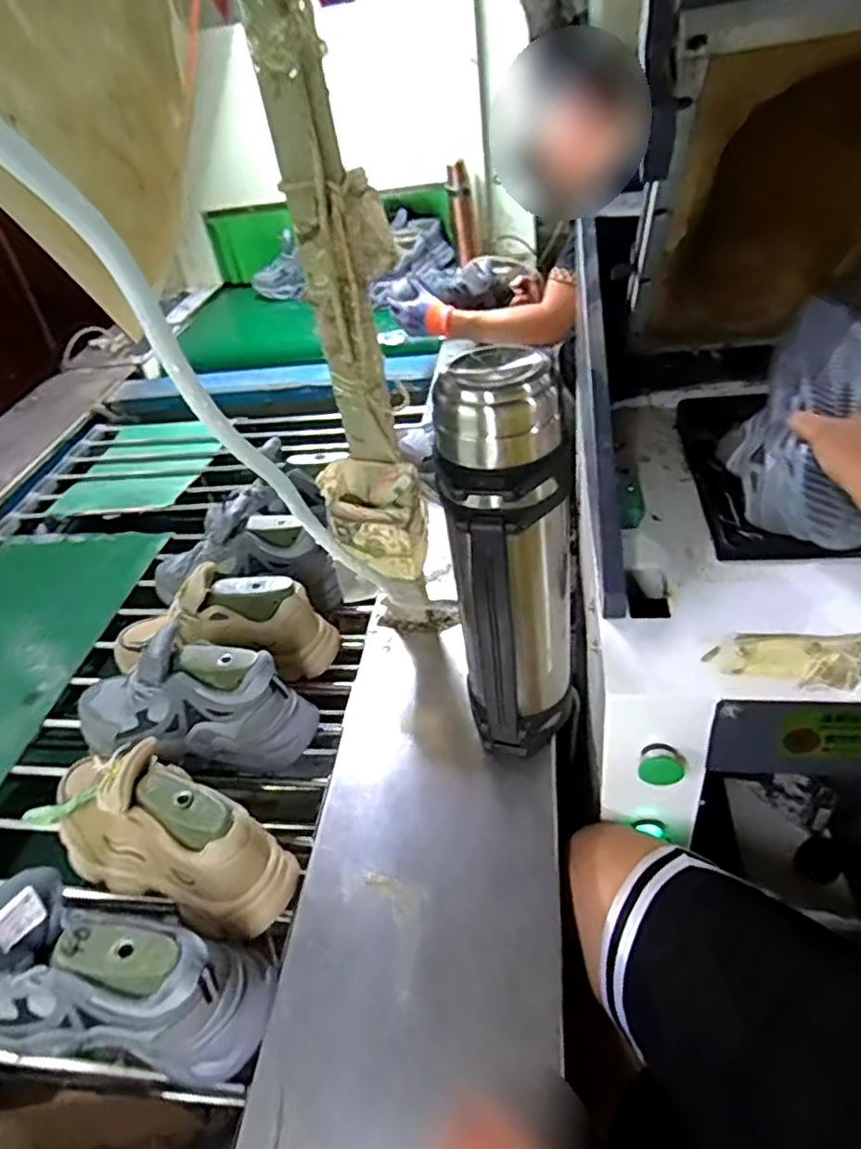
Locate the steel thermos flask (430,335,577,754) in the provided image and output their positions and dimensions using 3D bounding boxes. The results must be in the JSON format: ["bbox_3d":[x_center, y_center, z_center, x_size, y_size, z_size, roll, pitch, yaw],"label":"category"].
[{"bbox_3d":[0.076,0.002,0.610,0.111,0.380,0.118,2,42,11],"label":"steel thermos flask"}]

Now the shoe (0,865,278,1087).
[{"bbox_3d":[-0.261,0.320,0.543,0.241,0.142,0.095,1,41,10],"label":"shoe"}]

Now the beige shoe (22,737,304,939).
[{"bbox_3d":[-0.272,0.245,0.657,0.276,0.121,0.110,16,46,25],"label":"beige shoe"}]

